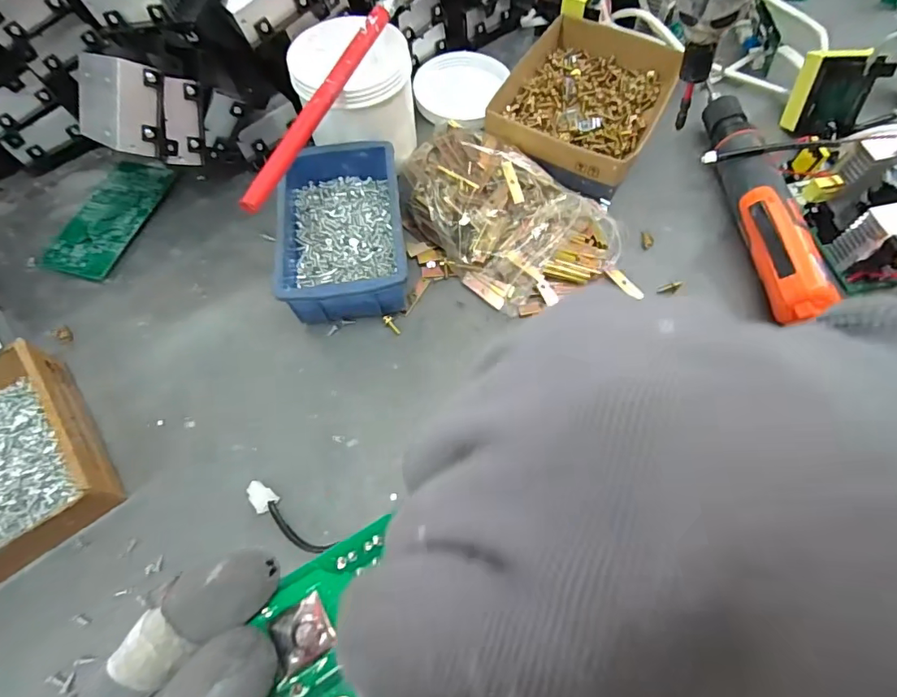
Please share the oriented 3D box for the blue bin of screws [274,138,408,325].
[{"bbox_3d":[-0.084,-0.089,0.390,0.094,0.059,0.151,-5,65,-3],"label":"blue bin of screws"}]

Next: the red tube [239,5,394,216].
[{"bbox_3d":[-0.088,-0.176,0.342,0.012,0.011,0.210,19,66,8],"label":"red tube"}]

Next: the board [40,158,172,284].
[{"bbox_3d":[-0.299,-0.118,0.432,0.062,0.006,0.126,13,66,6],"label":"board"}]

